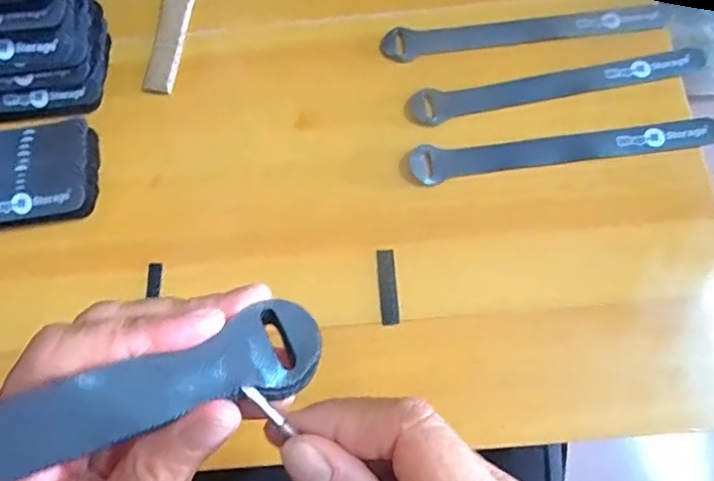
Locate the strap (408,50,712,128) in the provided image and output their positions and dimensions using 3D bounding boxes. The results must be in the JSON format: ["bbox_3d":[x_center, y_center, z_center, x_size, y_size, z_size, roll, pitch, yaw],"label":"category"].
[{"bbox_3d":[0.134,-0.107,0.381,0.198,0.013,0.024,-10,71,-2],"label":"strap"}]

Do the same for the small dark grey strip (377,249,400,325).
[{"bbox_3d":[0.019,0.028,0.344,0.010,0.004,0.047,-4,71,1],"label":"small dark grey strip"}]

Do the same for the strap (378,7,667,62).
[{"bbox_3d":[0.116,-0.144,0.395,0.192,0.004,0.025,-3,75,4],"label":"strap"}]

